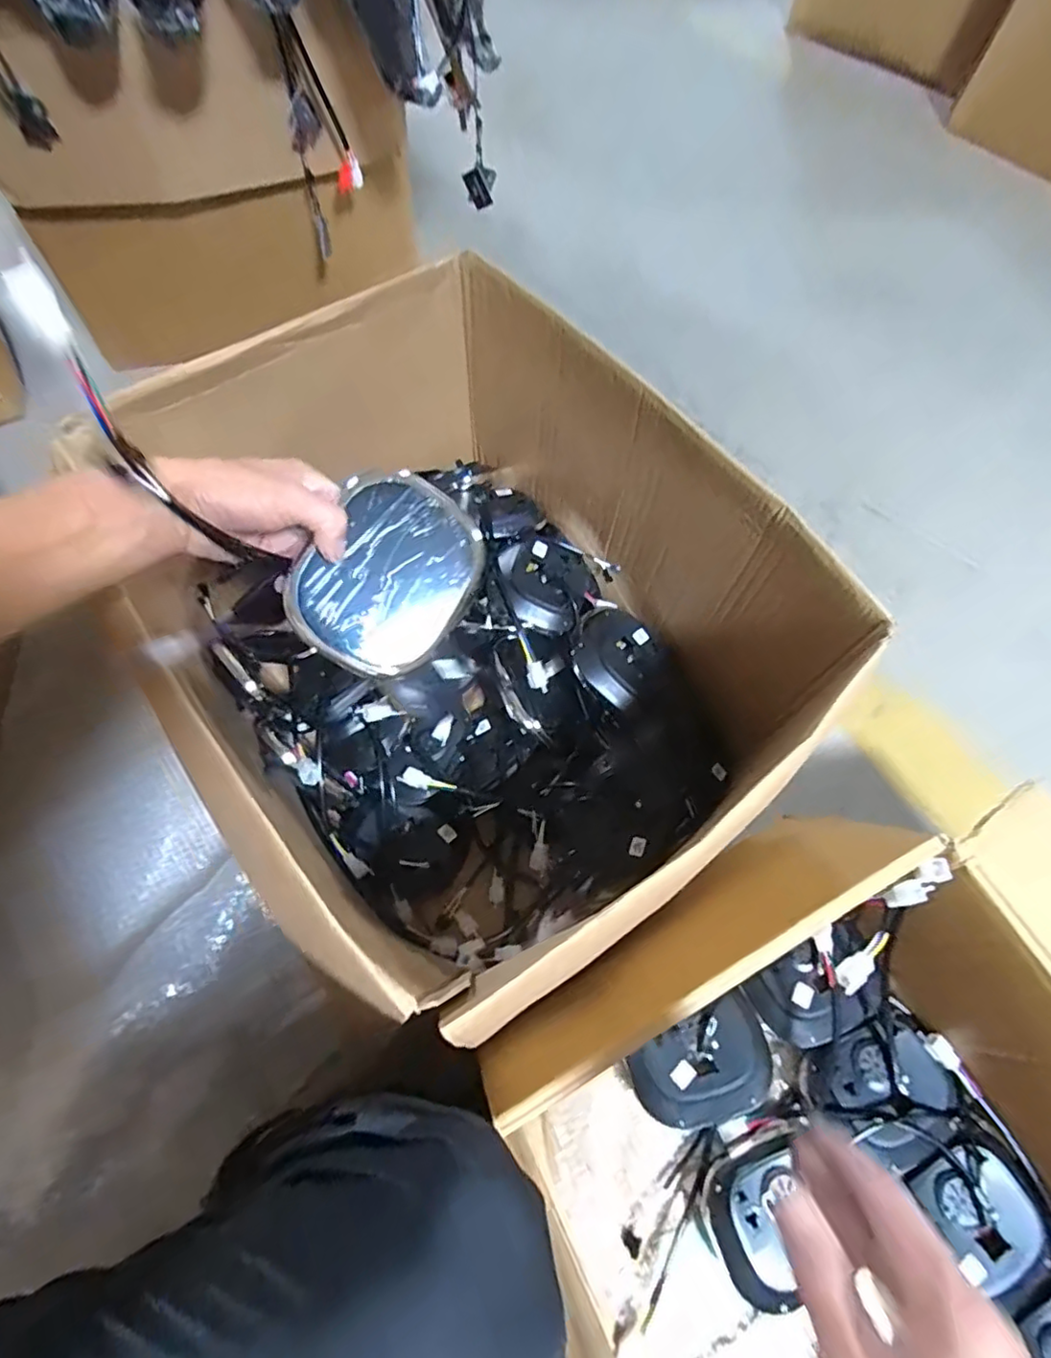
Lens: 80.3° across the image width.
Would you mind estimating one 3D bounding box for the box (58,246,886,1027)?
[{"bbox_3d":[-0.063,-0.051,0.673,0.488,0.373,0.614,-33,70,-17],"label":"box"}]

